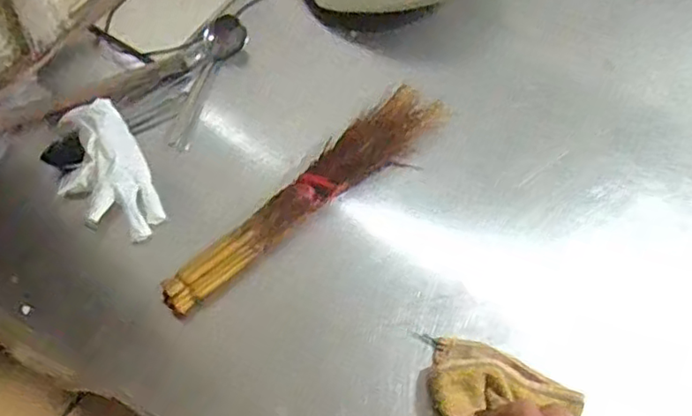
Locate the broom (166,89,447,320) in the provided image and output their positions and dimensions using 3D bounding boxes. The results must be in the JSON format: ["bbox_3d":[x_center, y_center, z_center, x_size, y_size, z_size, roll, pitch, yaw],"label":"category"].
[{"bbox_3d":[-0.034,-0.017,0.640,0.351,0.030,0.059,-40,75,-17],"label":"broom"}]

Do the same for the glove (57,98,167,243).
[{"bbox_3d":[-0.249,-0.035,0.637,0.092,0.045,0.148,-21,70,-11],"label":"glove"}]

